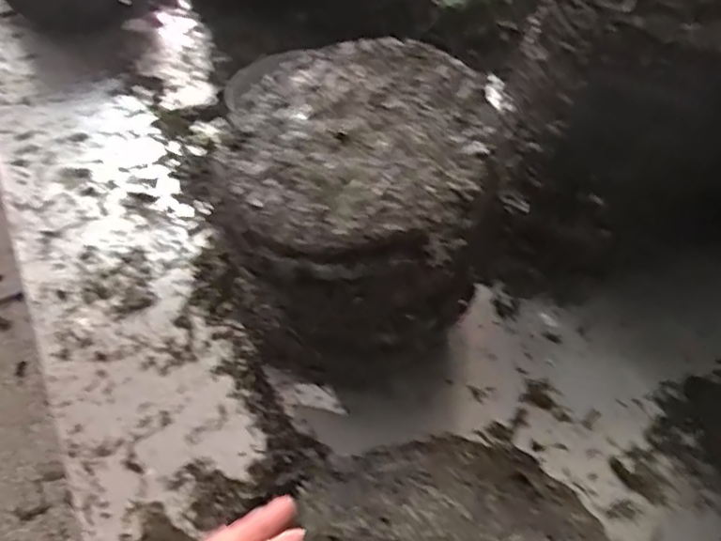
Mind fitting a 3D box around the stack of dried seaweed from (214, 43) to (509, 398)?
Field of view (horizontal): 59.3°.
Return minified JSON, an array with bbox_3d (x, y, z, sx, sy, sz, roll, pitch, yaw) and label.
[{"bbox_3d":[-0.005,-0.026,0.525,0.208,0.227,0.200,-2,47,2],"label":"stack of dried seaweed"}]

